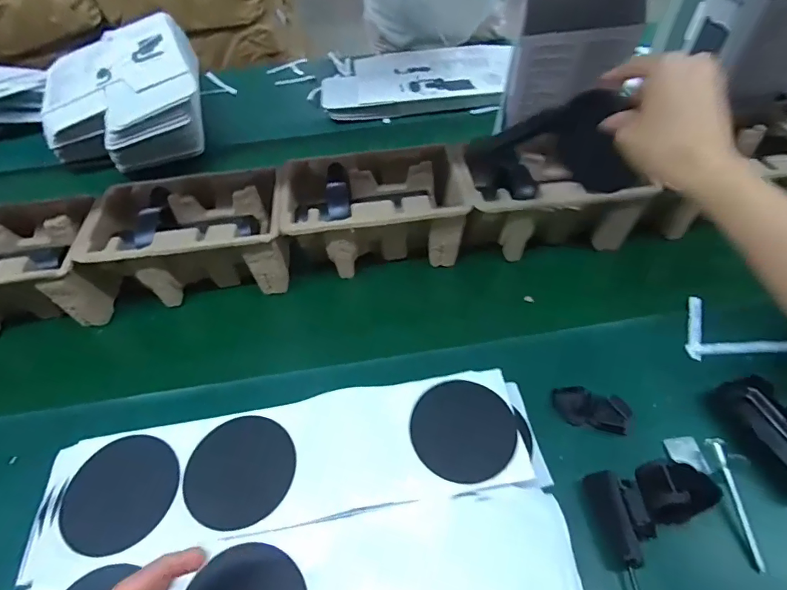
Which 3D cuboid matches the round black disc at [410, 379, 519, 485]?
[{"bbox_3d":[0.064,0.123,0.403,0.091,0.004,0.087,2,65,-4],"label":"round black disc"}]

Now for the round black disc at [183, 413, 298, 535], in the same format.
[{"bbox_3d":[-0.132,0.150,0.380,0.090,0.008,0.088,-1,50,2],"label":"round black disc"}]

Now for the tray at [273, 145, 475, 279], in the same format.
[{"bbox_3d":[-0.024,-0.099,0.597,0.226,0.123,0.141,-5,50,-1],"label":"tray"}]

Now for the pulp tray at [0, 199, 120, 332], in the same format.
[{"bbox_3d":[-0.470,-0.032,0.549,0.227,0.101,0.142,-9,50,-4],"label":"pulp tray"}]

